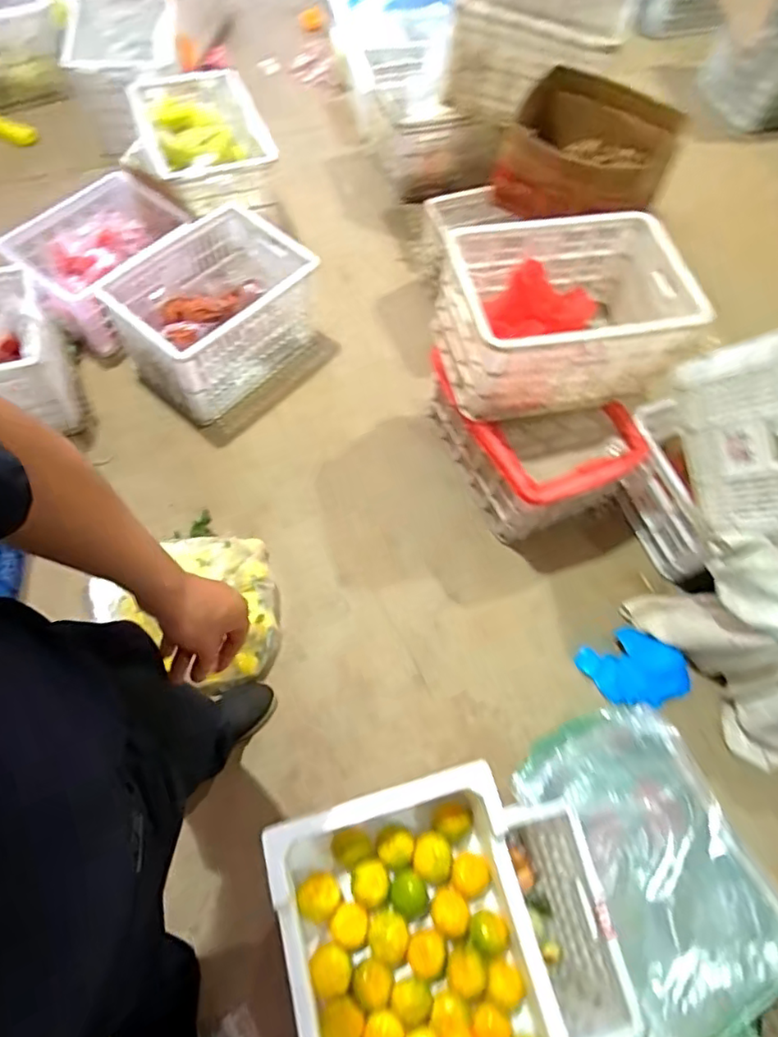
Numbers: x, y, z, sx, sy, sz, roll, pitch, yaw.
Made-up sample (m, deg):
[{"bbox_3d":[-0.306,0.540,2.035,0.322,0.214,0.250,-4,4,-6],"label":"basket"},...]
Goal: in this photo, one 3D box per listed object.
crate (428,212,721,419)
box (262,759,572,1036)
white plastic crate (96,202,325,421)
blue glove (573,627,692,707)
[{"bbox_3d":[0.408,-0.490,1.387,0.539,0.262,0.396,-6,65,-8],"label":"crate"},{"bbox_3d":[0.048,0.650,0.831,0.340,0.175,0.483,-13,66,-11],"label":"box"},{"bbox_3d":[-0.490,-0.591,1.650,0.387,0.294,0.526,41,68,14],"label":"white plastic crate"},{"bbox_3d":[0.602,0.365,1.408,0.239,0.035,0.185,-21,68,-14],"label":"blue glove"}]

